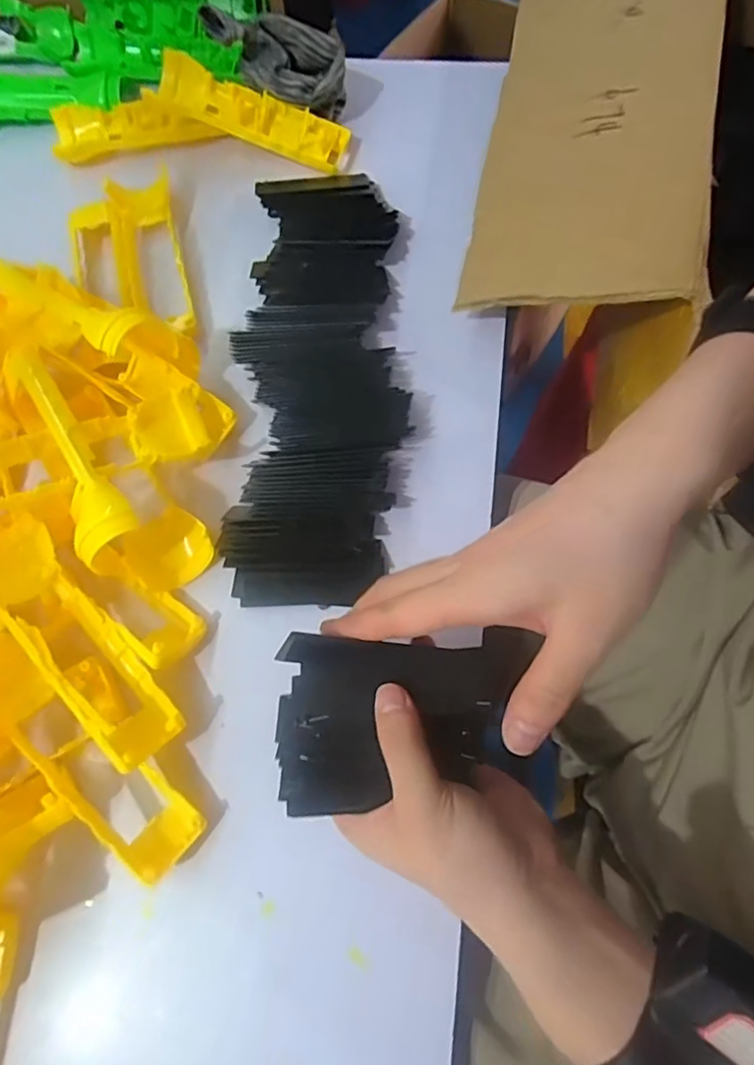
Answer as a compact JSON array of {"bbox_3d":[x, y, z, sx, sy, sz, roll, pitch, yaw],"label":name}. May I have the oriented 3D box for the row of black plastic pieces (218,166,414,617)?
[{"bbox_3d":[-0.040,-0.119,0.411,0.113,0.027,0.339,-2,71,4],"label":"row of black plastic pieces"}]

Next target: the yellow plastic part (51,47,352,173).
[{"bbox_3d":[-0.151,-0.343,0.479,0.254,0.036,0.077,5,73,5],"label":"yellow plastic part"}]

